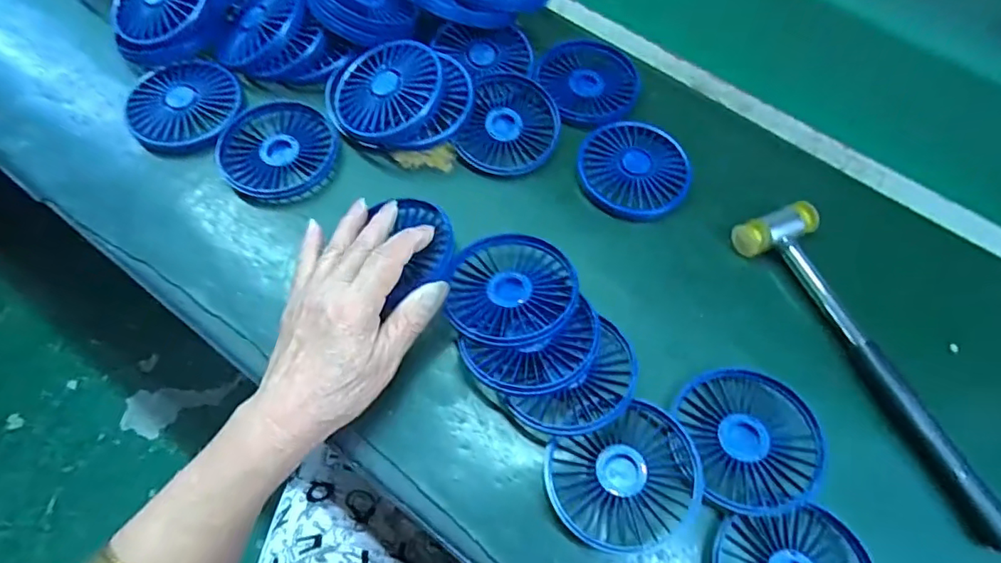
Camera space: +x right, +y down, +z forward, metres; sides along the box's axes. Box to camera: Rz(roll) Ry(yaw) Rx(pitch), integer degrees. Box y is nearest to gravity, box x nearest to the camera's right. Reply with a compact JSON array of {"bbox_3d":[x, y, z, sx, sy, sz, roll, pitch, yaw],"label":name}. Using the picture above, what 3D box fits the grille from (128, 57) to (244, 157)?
[{"bbox_3d":[-0.256,-0.144,0.435,0.084,0.012,0.082,2,66,-5],"label":"grille"}]

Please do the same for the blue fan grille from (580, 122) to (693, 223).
[{"bbox_3d":[0.106,-0.089,0.423,0.086,0.007,0.086,10,65,-2],"label":"blue fan grille"}]

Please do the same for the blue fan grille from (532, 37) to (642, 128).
[{"bbox_3d":[0.075,-0.171,0.452,0.081,0.007,0.086,2,66,-5],"label":"blue fan grille"}]

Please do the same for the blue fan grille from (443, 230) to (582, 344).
[{"bbox_3d":[0.008,0.004,0.357,0.082,0.015,0.080,7,65,-3],"label":"blue fan grille"}]

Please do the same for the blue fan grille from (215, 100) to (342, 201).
[{"bbox_3d":[-0.174,-0.104,0.424,0.091,0.011,0.083,2,66,-5],"label":"blue fan grille"}]

